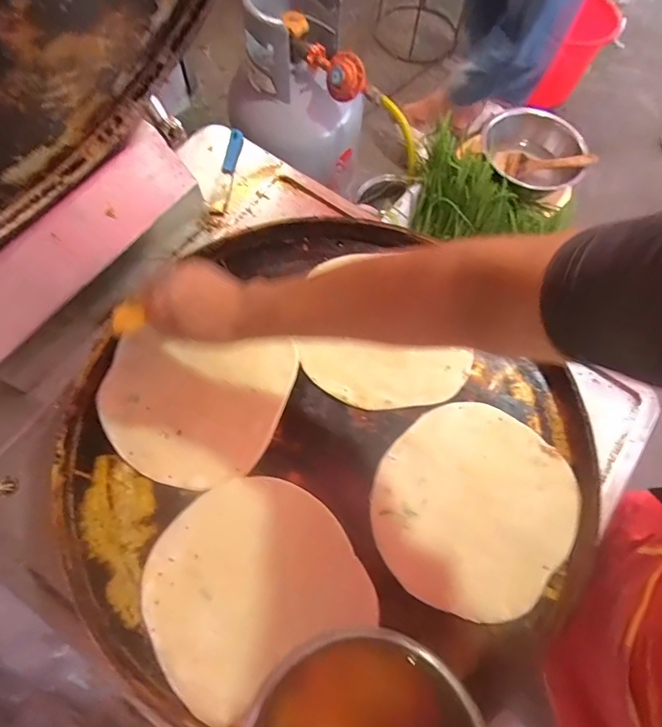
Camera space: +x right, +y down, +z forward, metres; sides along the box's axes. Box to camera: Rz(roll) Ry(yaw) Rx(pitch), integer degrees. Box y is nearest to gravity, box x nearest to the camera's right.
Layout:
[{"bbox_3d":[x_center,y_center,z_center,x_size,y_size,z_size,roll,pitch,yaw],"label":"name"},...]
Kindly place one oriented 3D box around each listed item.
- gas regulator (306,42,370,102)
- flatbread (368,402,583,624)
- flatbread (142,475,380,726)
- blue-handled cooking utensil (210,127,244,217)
[{"bbox_3d":[0.013,-0.587,0.902,0.065,0.067,0.141,-30,73,-12],"label":"gas regulator"},{"bbox_3d":[0.155,0.153,0.496,0.218,0.011,0.199,0,70,-1],"label":"flatbread"},{"bbox_3d":[-0.081,0.217,0.459,0.203,0.010,0.184,-29,72,-16],"label":"flatbread"},{"bbox_3d":[-0.156,-0.288,0.683,0.024,0.017,0.153,8,70,2],"label":"blue-handled cooking utensil"}]

